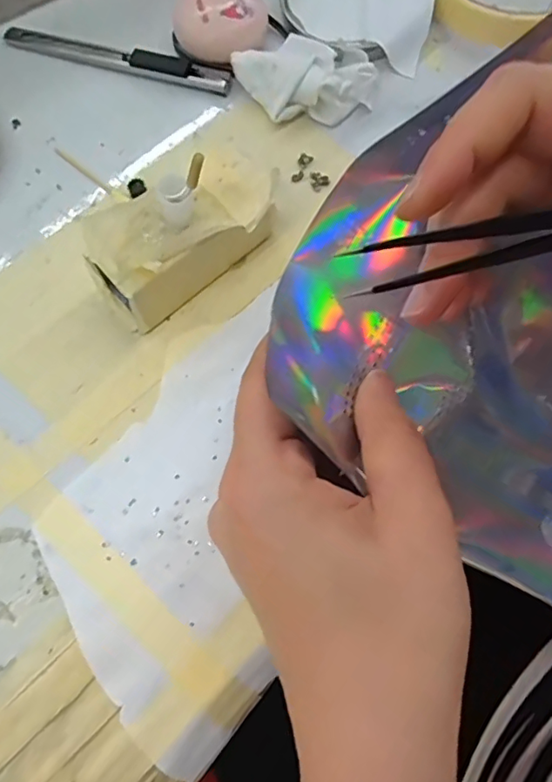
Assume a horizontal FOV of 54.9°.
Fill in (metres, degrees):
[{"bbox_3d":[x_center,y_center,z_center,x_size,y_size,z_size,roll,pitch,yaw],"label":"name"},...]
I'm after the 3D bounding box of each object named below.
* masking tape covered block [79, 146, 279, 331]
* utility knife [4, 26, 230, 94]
[{"bbox_3d":[-0.038,-0.065,0.227,0.087,0.041,0.041,-37,75,-12],"label":"masking tape covered block"},{"bbox_3d":[-0.086,-0.178,0.284,0.129,0.007,0.014,16,71,5],"label":"utility knife"}]

